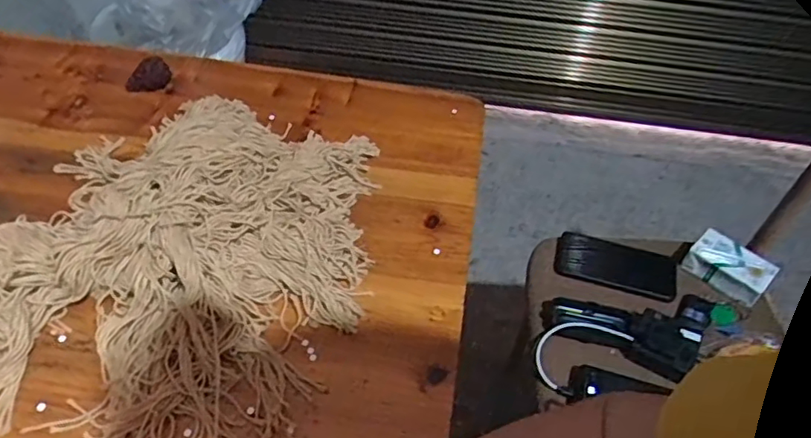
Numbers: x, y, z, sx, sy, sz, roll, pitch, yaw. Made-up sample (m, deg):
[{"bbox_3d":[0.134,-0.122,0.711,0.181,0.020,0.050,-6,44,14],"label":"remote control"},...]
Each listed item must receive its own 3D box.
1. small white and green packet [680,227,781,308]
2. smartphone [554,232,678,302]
[{"bbox_3d":[0.470,0.068,0.854,0.072,0.034,0.106,-34,59,-28],"label":"small white and green packet"},{"bbox_3d":[0.312,0.066,0.873,0.172,0.016,0.081,17,50,11],"label":"smartphone"}]

